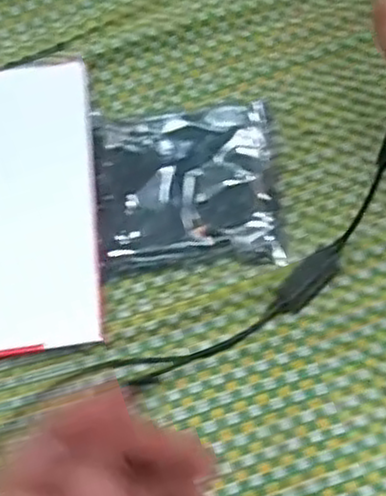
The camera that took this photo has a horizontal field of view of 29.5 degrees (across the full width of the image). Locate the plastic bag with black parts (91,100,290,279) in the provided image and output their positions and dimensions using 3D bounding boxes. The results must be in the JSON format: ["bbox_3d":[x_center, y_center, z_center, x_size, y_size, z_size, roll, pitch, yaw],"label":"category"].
[{"bbox_3d":[-0.006,-0.058,0.670,0.160,0.022,0.160,-4,65,1],"label":"plastic bag with black parts"}]

